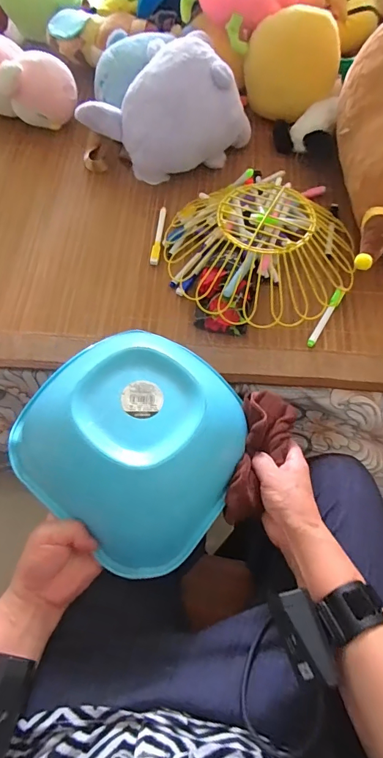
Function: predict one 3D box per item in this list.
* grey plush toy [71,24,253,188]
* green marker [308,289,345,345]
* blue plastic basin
[{"bbox_3d":[-0.042,-0.429,0.648,0.184,0.149,0.226,42,73,17],"label":"grey plush toy"},{"bbox_3d":[0.192,-0.087,0.571,0.014,0.013,0.103,30,70,13],"label":"green marker"},{"bbox_3d":[-0.057,0.060,0.432,0.230,0.088,0.231,37,72,15],"label":"blue plastic basin"}]

